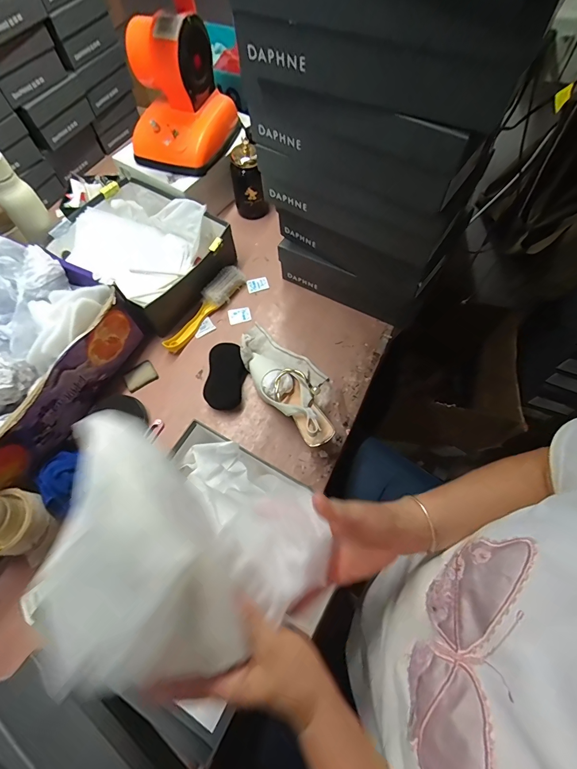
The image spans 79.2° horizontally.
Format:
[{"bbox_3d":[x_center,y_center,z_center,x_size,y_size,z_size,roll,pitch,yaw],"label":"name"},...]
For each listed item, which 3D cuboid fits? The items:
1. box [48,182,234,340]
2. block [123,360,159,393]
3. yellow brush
[{"bbox_3d":[-0.305,-0.286,0.738,0.321,0.098,0.260,34,70,16],"label":"box"},{"bbox_3d":[-0.285,-0.015,0.671,0.059,0.004,0.046,-34,68,-14],"label":"block"},{"bbox_3d":[-0.172,-0.157,0.715,0.050,0.035,0.222,31,69,15],"label":"yellow brush"}]

